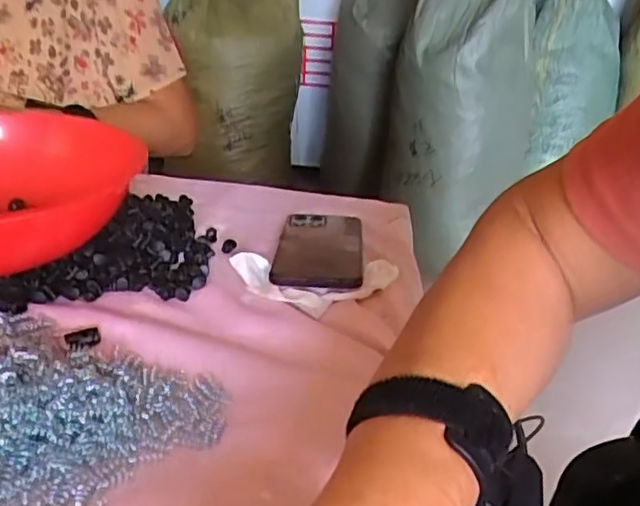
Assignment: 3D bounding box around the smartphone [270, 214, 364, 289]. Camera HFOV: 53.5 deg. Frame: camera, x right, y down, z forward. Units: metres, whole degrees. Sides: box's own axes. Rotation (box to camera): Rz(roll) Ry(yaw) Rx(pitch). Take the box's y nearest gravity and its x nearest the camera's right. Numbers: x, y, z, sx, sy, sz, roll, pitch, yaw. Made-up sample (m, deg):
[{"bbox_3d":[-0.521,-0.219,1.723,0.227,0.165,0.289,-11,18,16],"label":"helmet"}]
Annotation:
[{"bbox_3d":[0.001,-0.007,0.577,0.075,0.012,0.161,6,22,0],"label":"smartphone"}]

